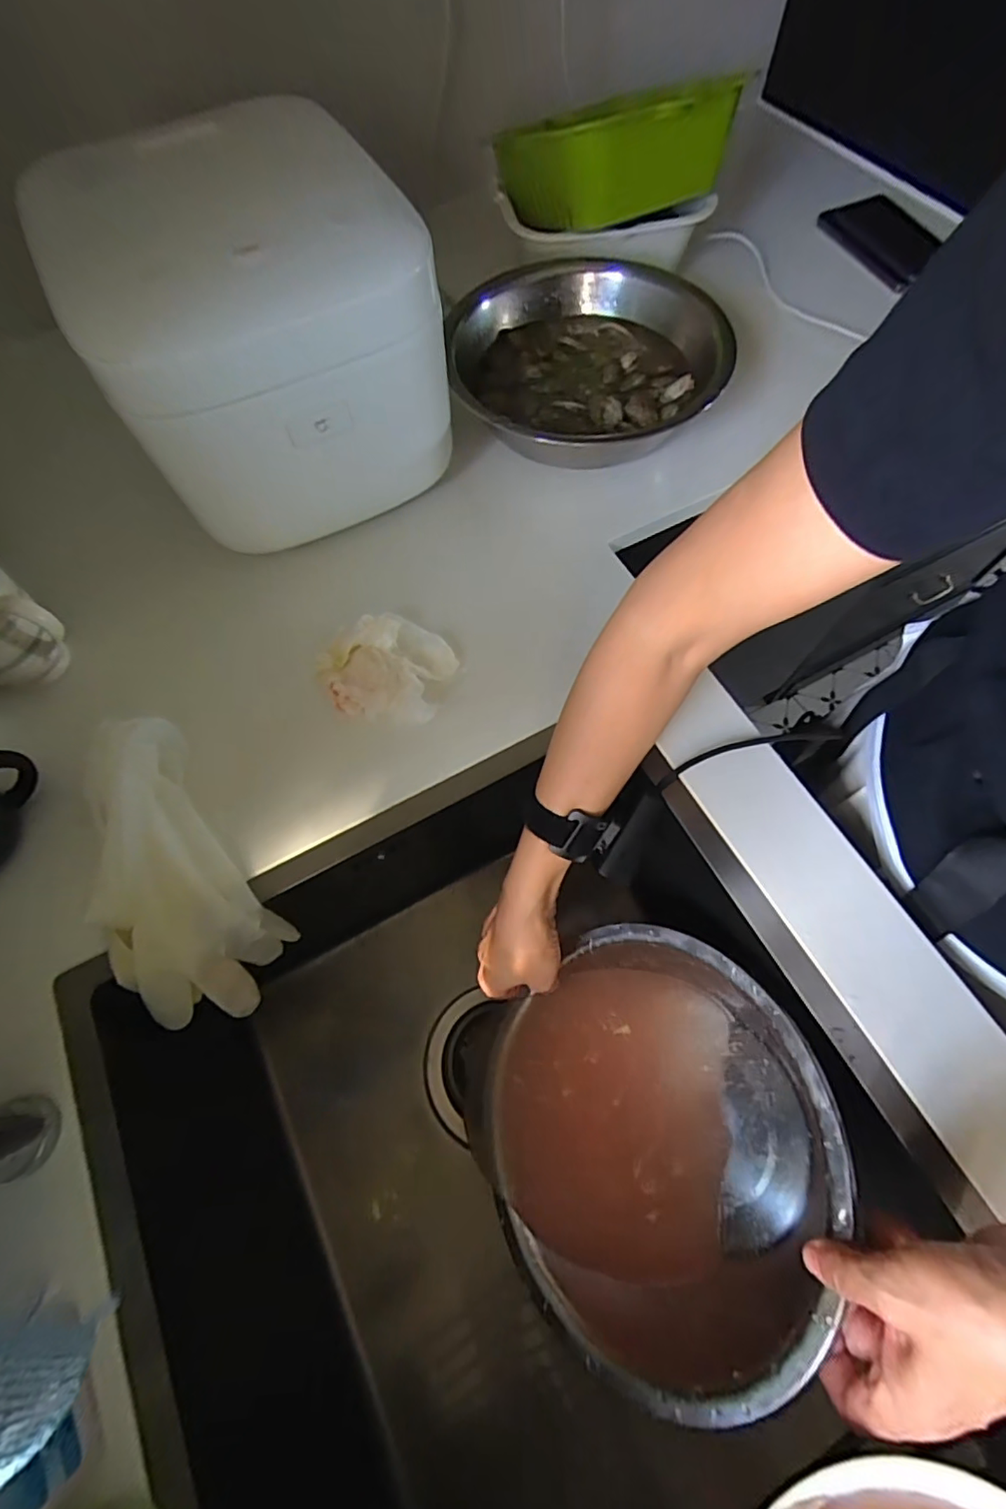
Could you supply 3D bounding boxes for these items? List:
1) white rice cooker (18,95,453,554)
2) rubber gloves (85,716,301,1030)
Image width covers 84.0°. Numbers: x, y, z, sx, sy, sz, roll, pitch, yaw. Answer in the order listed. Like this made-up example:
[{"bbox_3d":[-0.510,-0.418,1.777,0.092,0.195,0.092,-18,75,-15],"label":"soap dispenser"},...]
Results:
[{"bbox_3d":[-0.198,-0.343,0.445,0.231,0.173,0.276,-29,69,-10],"label":"white rice cooker"},{"bbox_3d":[-0.233,0.078,0.399,0.099,0.074,0.232,-22,84,-11],"label":"rubber gloves"}]

